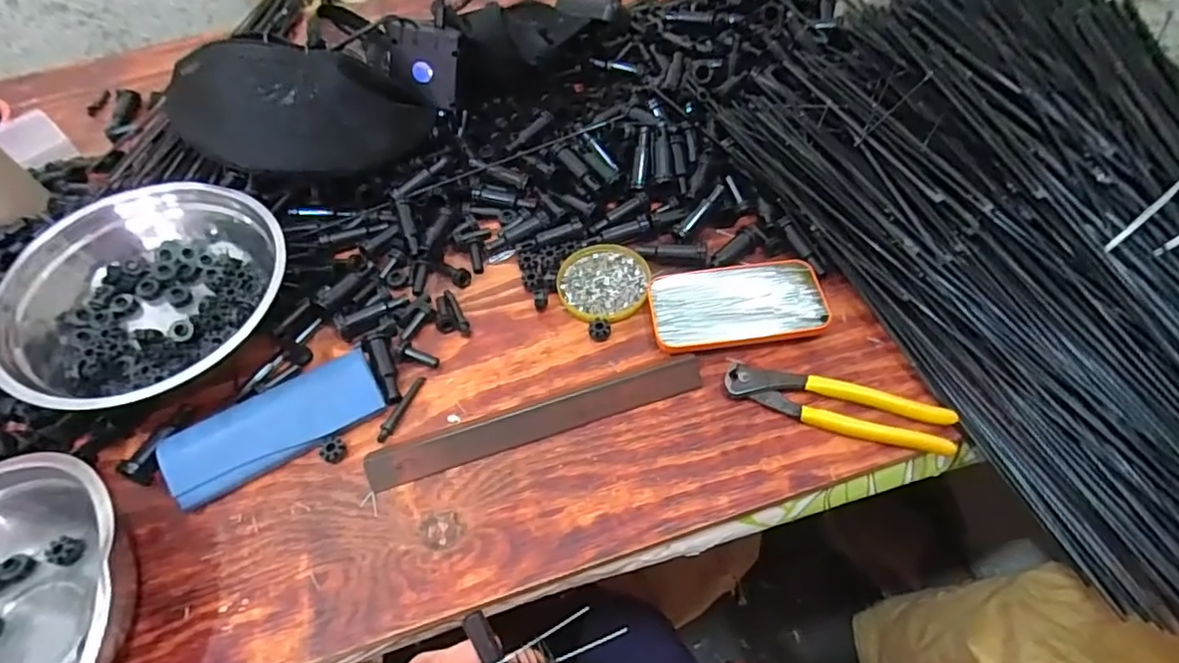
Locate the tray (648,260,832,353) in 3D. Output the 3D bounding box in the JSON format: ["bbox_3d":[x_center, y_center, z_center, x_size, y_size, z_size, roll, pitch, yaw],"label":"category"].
[{"bbox_3d":[0.125,-0.027,0.515,0.144,0.012,0.088,-10,54,-2],"label":"tray"}]

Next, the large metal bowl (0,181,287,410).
[{"bbox_3d":[-0.373,-0.026,0.513,0.209,0.097,0.209,-2,54,3],"label":"large metal bowl"}]

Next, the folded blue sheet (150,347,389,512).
[{"bbox_3d":[-0.246,0.072,0.468,0.159,0.009,0.058,-28,76,-17],"label":"folded blue sheet"}]

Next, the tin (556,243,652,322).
[{"bbox_3d":[0.013,-0.045,0.544,0.081,0.011,0.081,-2,54,3],"label":"tin"}]

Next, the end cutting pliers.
[{"bbox_3d":[0.187,0.056,0.456,0.163,0.013,0.037,14,57,14],"label":"end cutting pliers"}]

